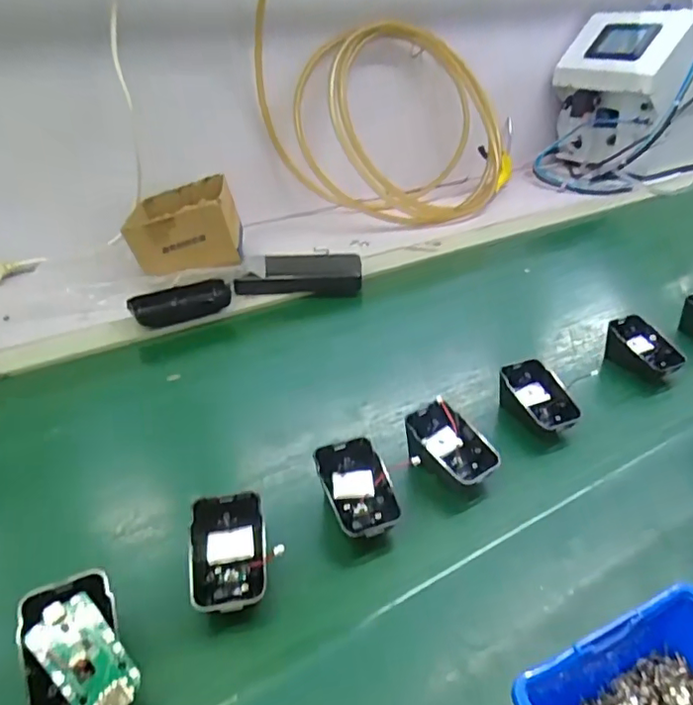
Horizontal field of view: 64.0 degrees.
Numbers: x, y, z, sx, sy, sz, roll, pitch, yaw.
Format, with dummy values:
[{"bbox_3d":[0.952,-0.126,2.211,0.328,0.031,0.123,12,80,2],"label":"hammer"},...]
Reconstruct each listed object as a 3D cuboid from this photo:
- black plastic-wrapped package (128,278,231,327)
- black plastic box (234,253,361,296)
[{"bbox_3d":[-0.186,-0.054,0.629,0.108,0.029,0.045,-18,37,-21],"label":"black plastic-wrapped package"},{"bbox_3d":[-0.056,-0.097,0.697,0.148,0.029,0.078,1,34,5],"label":"black plastic box"}]

